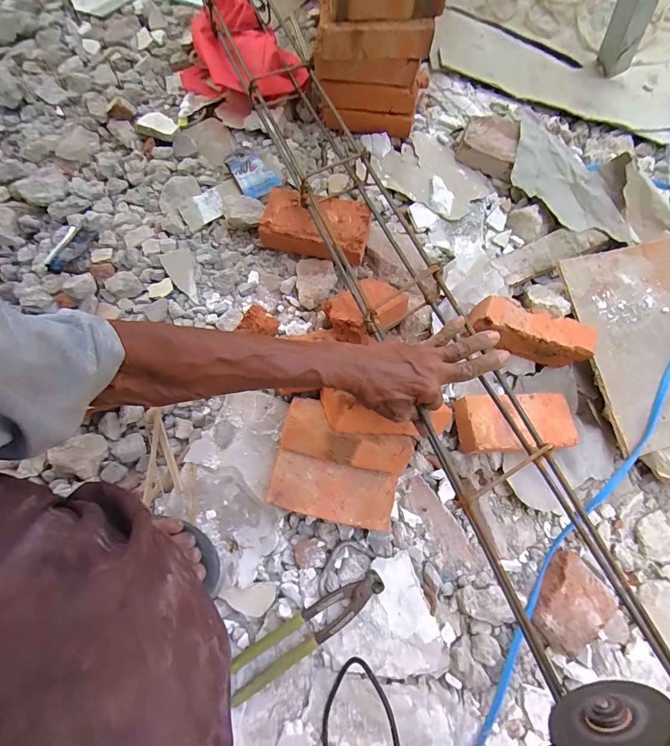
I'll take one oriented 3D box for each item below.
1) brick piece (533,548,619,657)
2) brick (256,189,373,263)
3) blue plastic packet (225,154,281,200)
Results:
[{"bbox_3d":[0.306,0.303,0.510,0.107,0.032,0.081,-42,81,-15],"label":"brick piece"},{"bbox_3d":[-0.030,-0.229,0.604,0.167,0.066,0.087,16,73,0],"label":"brick"},{"bbox_3d":[-0.136,-0.336,0.654,0.063,0.027,0.081,-29,78,-13],"label":"blue plastic packet"}]

